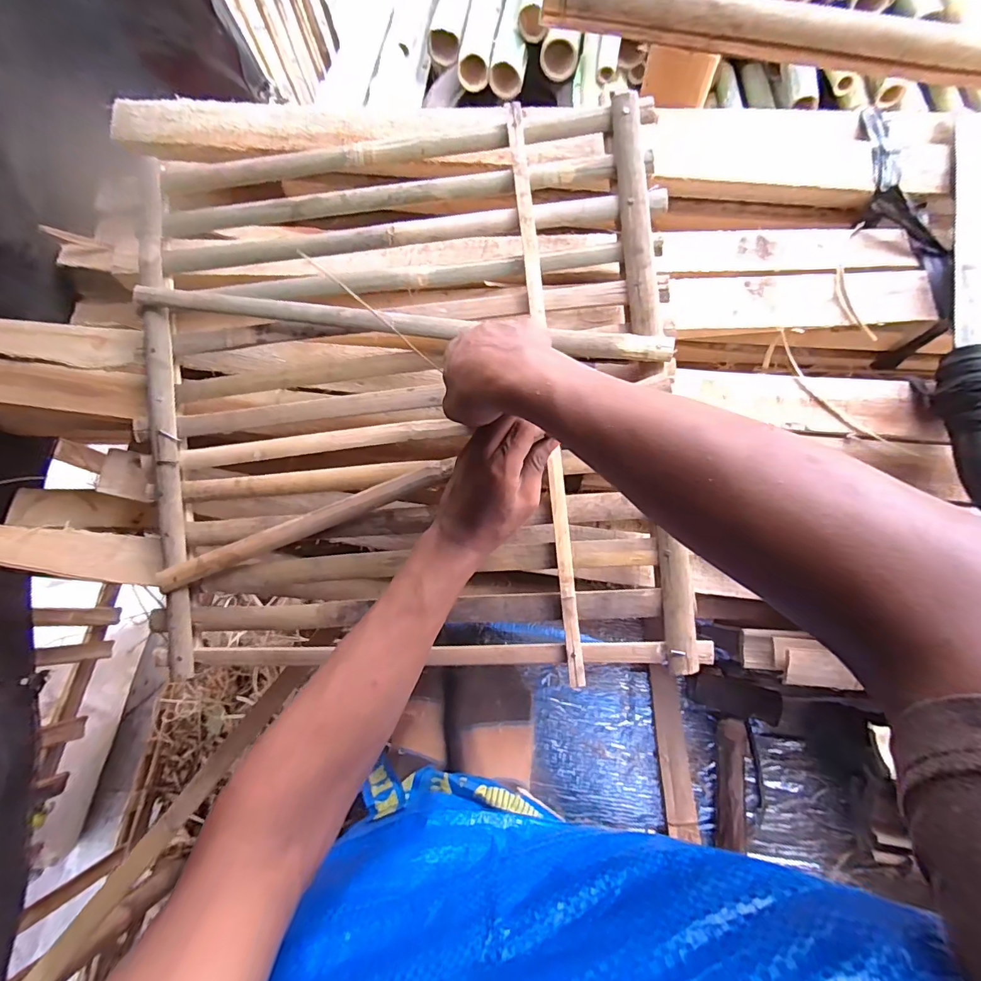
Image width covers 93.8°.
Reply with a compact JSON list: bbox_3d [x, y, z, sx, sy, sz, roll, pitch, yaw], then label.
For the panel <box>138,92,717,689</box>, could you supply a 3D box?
[{"bbox_3d":[-0.087,-0.089,0.437,0.497,0.069,0.491,-3,88,6],"label":"panel"}]

